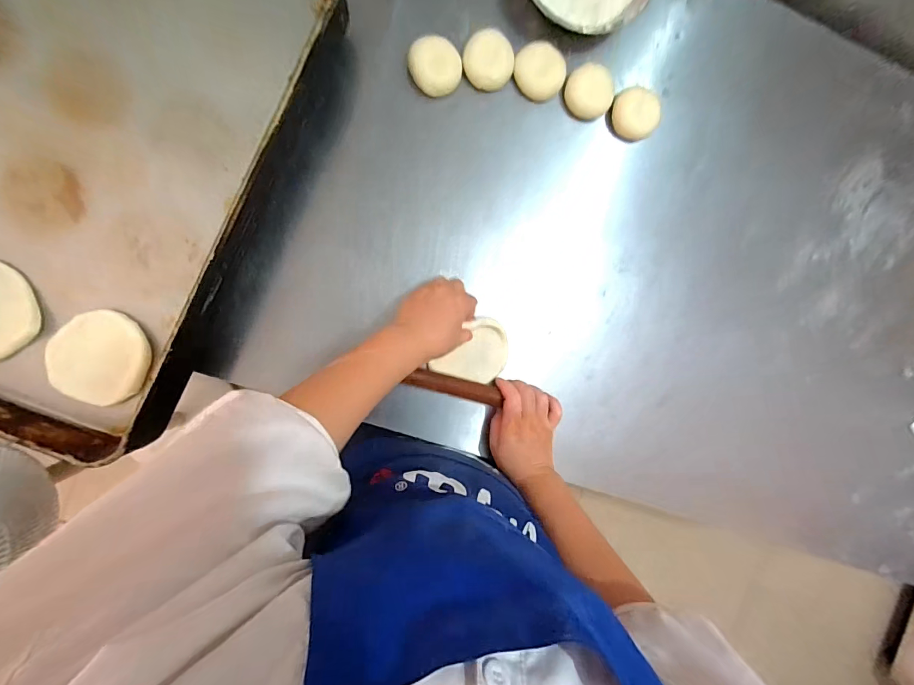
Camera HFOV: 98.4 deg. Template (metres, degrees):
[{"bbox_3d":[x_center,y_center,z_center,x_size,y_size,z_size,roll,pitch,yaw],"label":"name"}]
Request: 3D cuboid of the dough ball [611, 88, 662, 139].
[{"bbox_3d":[0.250,-0.321,0.553,0.056,0.035,0.070,-43,96,-3],"label":"dough ball"}]

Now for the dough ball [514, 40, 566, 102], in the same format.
[{"bbox_3d":[0.112,-0.367,0.537,0.071,0.027,0.061,23,90,-7],"label":"dough ball"}]

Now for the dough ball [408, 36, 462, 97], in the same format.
[{"bbox_3d":[-0.028,-0.365,0.520,0.066,0.019,0.067,0,93,-6],"label":"dough ball"}]

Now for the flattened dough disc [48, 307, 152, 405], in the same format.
[{"bbox_3d":[-0.399,0.016,0.442,0.102,0.009,0.101,0,93,-6],"label":"flattened dough disc"}]

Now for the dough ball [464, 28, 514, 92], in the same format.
[{"bbox_3d":[0.043,-0.378,0.532,0.066,0.028,0.068,0,93,-6],"label":"dough ball"}]

